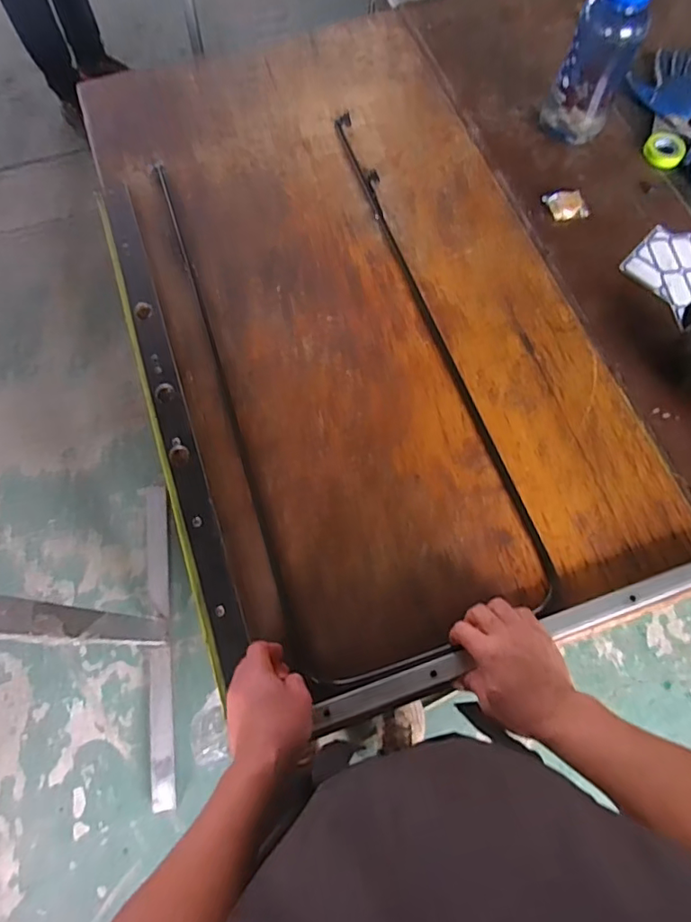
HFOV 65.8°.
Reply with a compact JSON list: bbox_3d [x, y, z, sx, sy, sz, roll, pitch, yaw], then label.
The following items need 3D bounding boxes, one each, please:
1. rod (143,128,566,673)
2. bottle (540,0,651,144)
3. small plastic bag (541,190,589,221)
[{"bbox_3d":[-0.019,-0.171,0.807,0.353,0.022,0.911,-17,69,-9],"label":"rod"},{"bbox_3d":[0.405,-0.654,0.844,0.104,0.254,0.077,16,70,6],"label":"bottle"},{"bbox_3d":[0.367,-0.425,0.886,0.058,0.013,0.067,-8,70,-3],"label":"small plastic bag"}]

